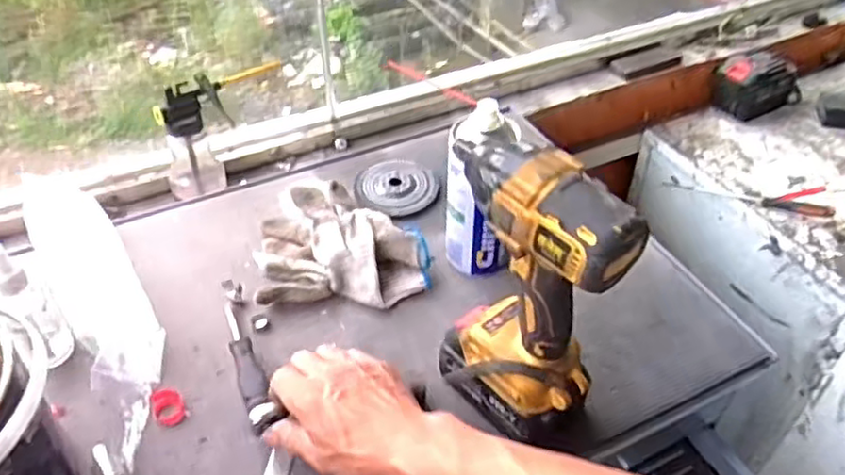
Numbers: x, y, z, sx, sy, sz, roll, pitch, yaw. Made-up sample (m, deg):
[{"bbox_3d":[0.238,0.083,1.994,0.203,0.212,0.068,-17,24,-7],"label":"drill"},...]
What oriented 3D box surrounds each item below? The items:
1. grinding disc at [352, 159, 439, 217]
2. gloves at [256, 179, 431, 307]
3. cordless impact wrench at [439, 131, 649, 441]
[{"bbox_3d":[-0.031,-0.061,0.786,0.085,0.015,0.086,0,44,0],"label":"grinding disc"},{"bbox_3d":[-0.082,0.001,0.702,0.171,0.053,0.150,0,44,0],"label":"gloves"},{"bbox_3d":[0.076,0.050,0.502,0.069,0.248,0.130,-34,54,-30],"label":"cordless impact wrench"}]

